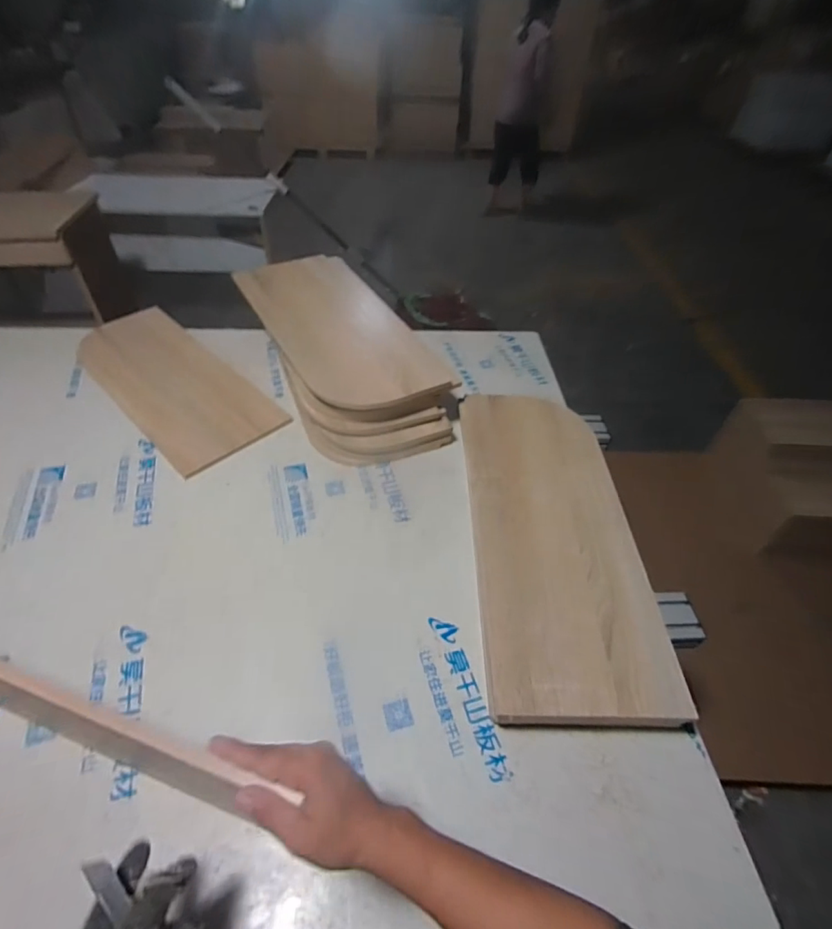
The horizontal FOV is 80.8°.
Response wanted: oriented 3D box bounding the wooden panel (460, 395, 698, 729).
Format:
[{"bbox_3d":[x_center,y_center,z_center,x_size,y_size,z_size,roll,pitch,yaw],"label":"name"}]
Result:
[{"bbox_3d":[0.213,0.090,0.773,0.255,0.030,0.582,4,44,0],"label":"wooden panel"}]

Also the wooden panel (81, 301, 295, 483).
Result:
[{"bbox_3d":[-0.542,-0.190,1.087,0.577,0.010,0.229,37,57,27],"label":"wooden panel"}]

